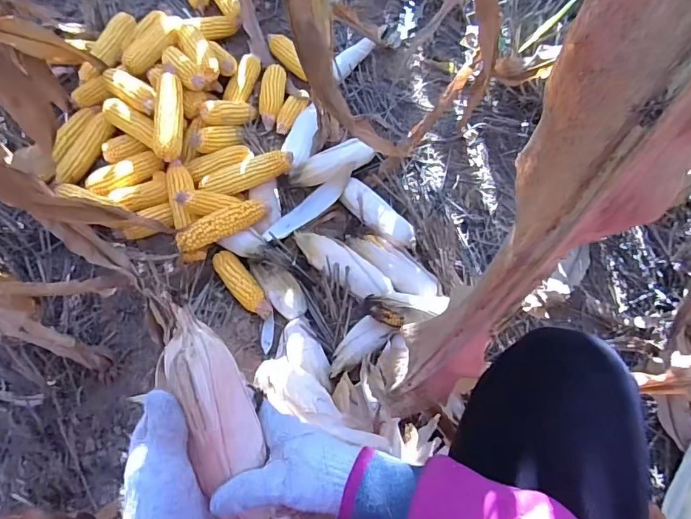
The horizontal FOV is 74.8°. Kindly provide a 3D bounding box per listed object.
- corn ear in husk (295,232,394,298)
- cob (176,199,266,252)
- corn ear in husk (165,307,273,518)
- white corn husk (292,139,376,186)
[{"bbox_3d":[-0.010,0.003,0.864,0.222,0.054,0.070,34,72,16],"label":"corn ear in husk"},{"bbox_3d":[-0.243,-0.068,0.895,0.179,0.042,0.052,-26,68,-8],"label":"cob"},{"bbox_3d":[-0.099,0.136,0.365,0.050,0.039,0.195,-14,105,-3],"label":"corn ear in husk"},{"bbox_3d":[-0.031,-0.203,0.966,0.187,0.046,0.070,-27,68,-9],"label":"white corn husk"}]

